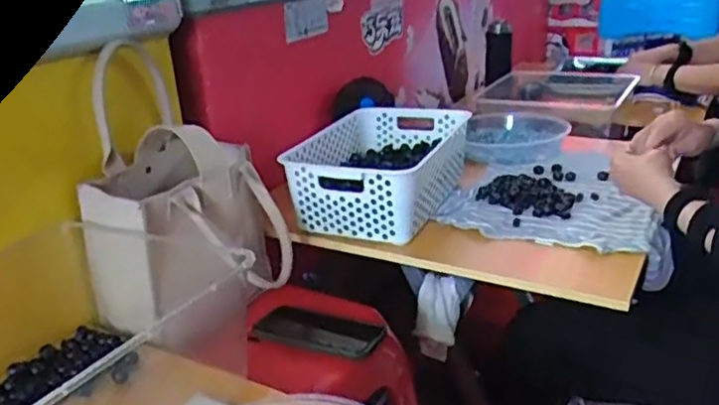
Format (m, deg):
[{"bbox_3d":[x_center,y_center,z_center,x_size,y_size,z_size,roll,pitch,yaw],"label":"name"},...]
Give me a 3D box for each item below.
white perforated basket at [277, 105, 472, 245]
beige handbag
[{"bbox_3d":[0.034,-0.053,0.989,0.208,0.108,0.274,7,24,23],"label":"white perforated basket"},{"bbox_3d":[-0.223,-0.005,0.835,0.213,0.285,0.205,8,25,26],"label":"beige handbag"}]

